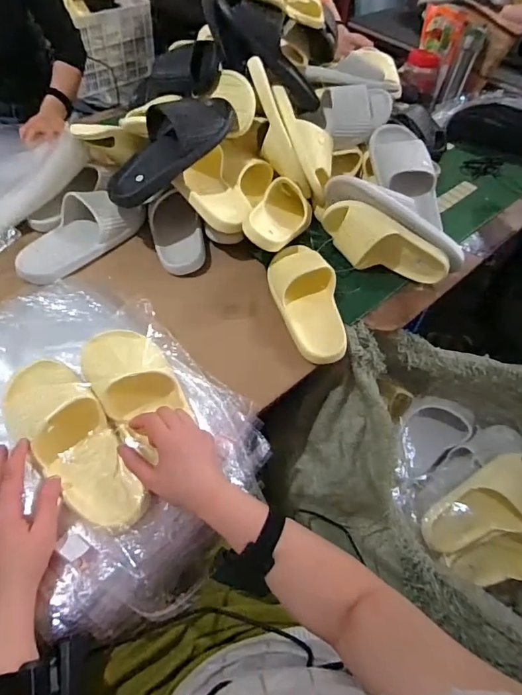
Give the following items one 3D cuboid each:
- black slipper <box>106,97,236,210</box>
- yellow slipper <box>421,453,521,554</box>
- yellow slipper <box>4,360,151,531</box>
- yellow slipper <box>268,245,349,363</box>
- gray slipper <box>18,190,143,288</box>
[{"bbox_3d":[-0.164,-0.367,0.749,0.109,0.082,0.282,38,80,22],"label":"black slipper"},{"bbox_3d":[0.406,0.278,0.760,0.262,0.073,0.116,-27,83,-16],"label":"yellow slipper"},{"bbox_3d":[-0.231,0.110,0.515,0.094,0.059,0.251,-33,70,-27],"label":"yellow slipper"},{"bbox_3d":[0.078,-0.093,0.737,0.100,0.063,0.261,-10,54,-12],"label":"yellow slipper"},{"bbox_3d":[-0.349,-0.225,0.800,0.113,0.072,0.264,29,56,17],"label":"gray slipper"}]

